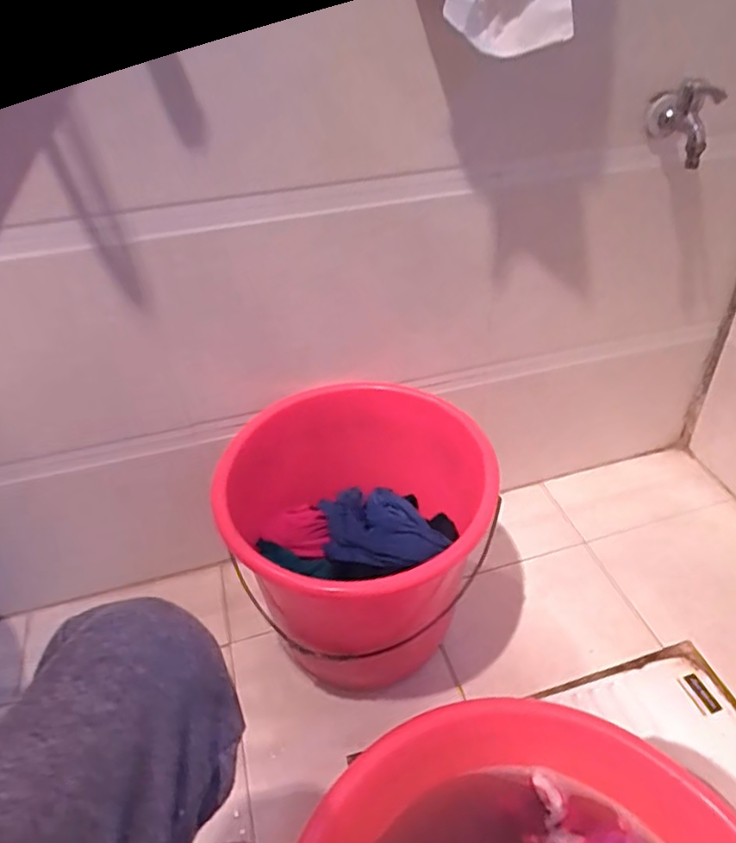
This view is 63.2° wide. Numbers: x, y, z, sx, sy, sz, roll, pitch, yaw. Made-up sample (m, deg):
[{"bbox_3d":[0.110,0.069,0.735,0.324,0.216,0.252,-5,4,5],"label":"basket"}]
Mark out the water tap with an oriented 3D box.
[{"bbox_3d":[0.376,-0.363,0.721,0.050,0.090,0.093,-2,38,4],"label":"water tap"}]

